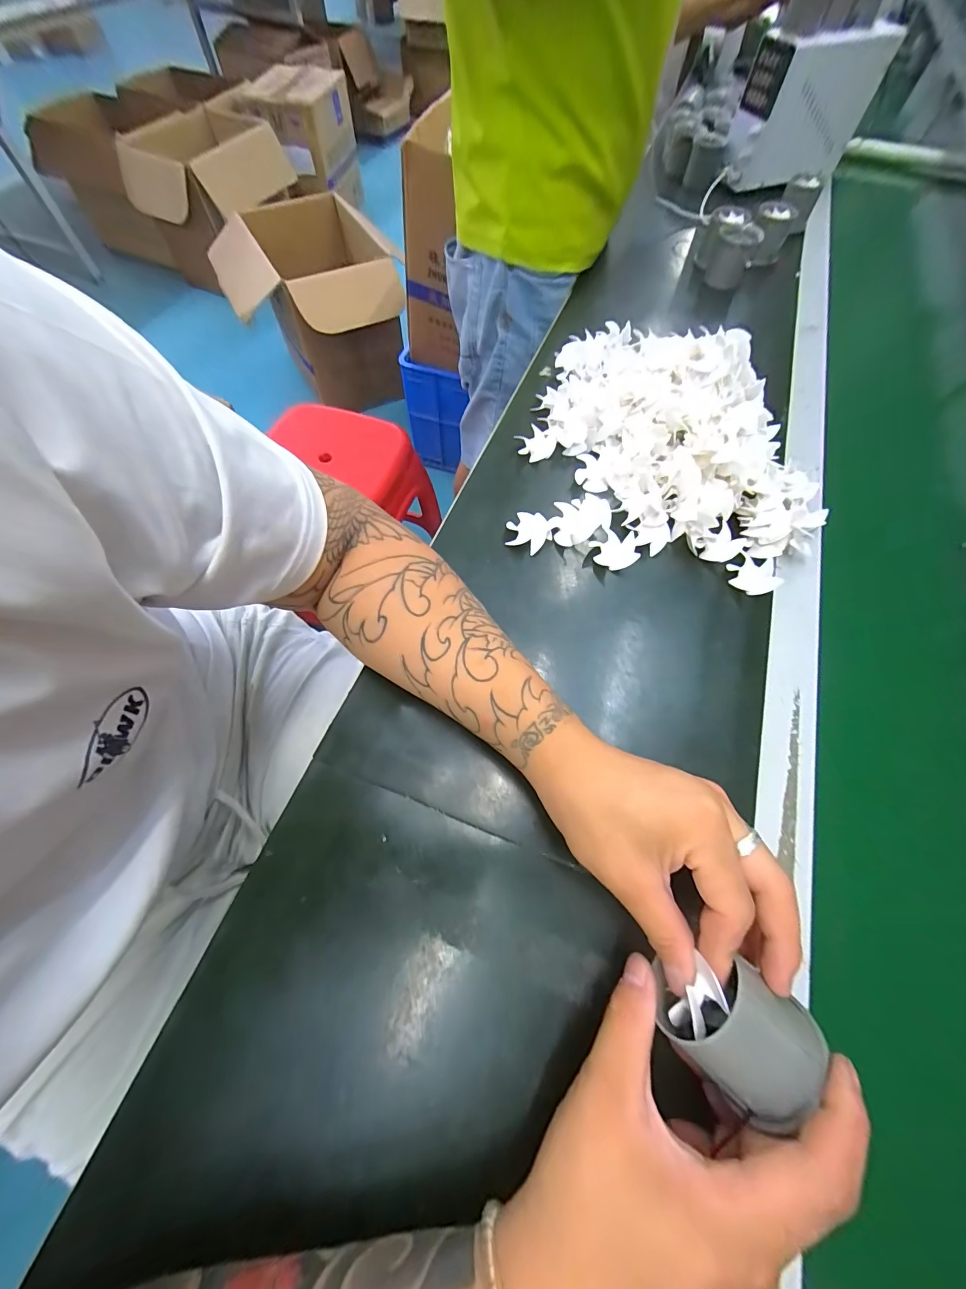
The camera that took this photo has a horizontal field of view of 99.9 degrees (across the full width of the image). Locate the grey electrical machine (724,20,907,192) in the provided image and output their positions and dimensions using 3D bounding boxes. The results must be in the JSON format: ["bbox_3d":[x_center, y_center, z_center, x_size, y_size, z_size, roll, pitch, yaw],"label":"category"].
[{"bbox_3d":[0.505,-0.824,0.633,0.216,0.151,0.089,-17,67,-8],"label":"grey electrical machine"}]

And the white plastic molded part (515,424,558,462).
[{"bbox_3d":[0.054,-0.211,0.427,0.038,0.015,0.038,0,65,-1],"label":"white plastic molded part"}]

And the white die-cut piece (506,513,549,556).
[{"bbox_3d":[0.040,-0.105,0.375,0.038,0.011,0.035,23,67,10],"label":"white die-cut piece"}]

